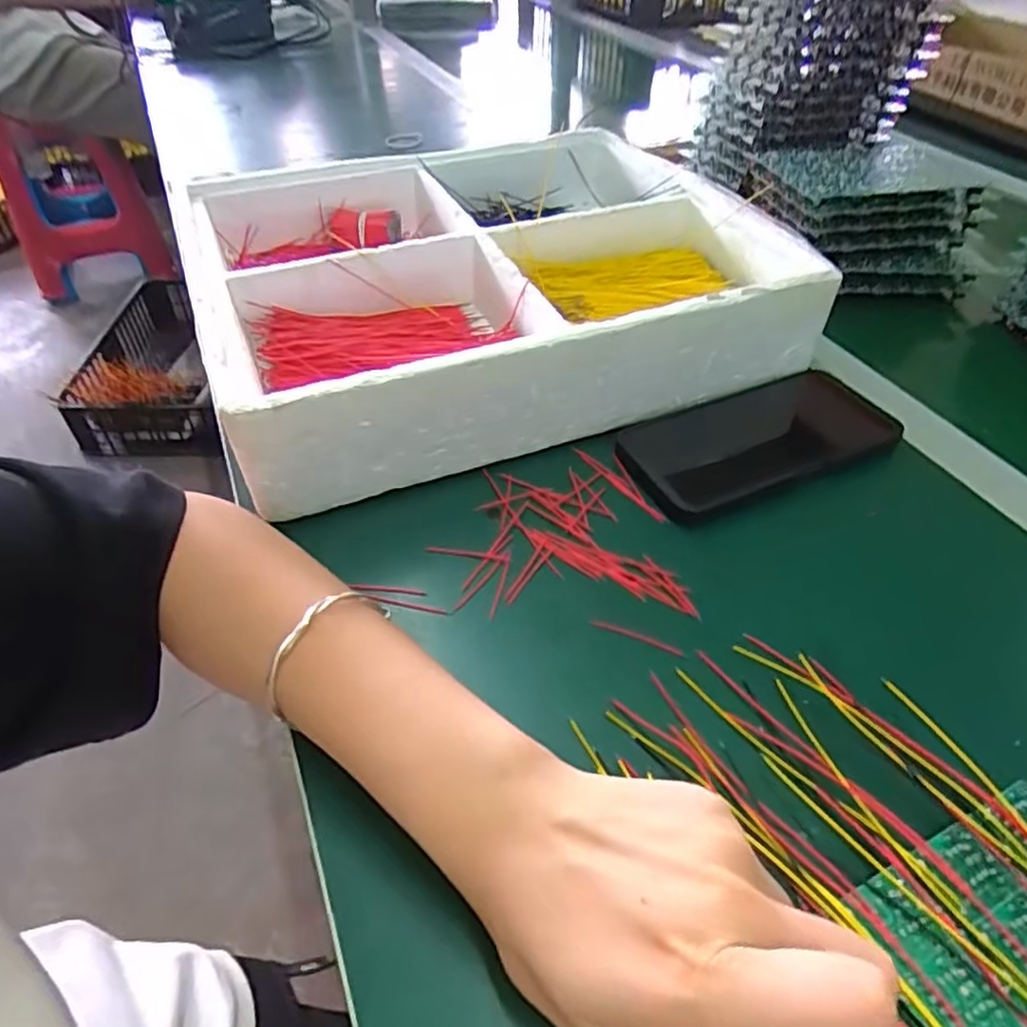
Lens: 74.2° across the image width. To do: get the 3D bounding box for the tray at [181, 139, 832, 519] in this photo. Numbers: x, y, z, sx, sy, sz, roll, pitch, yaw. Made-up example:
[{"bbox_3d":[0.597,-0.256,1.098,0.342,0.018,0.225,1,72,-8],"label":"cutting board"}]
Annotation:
[{"bbox_3d":[-0.025,-0.179,0.497,0.374,0.074,0.335,-14,48,-15],"label":"tray"}]

